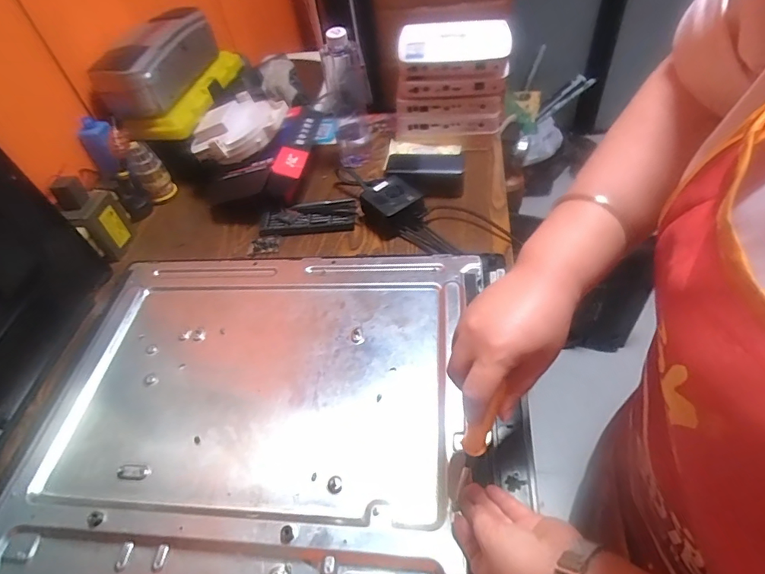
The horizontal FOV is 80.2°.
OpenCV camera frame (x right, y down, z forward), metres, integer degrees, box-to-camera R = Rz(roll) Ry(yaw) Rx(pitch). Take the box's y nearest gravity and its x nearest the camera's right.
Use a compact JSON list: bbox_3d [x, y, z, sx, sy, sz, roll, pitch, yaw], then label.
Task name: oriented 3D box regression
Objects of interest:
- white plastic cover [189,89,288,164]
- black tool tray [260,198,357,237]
[{"bbox_3d":[-0.230,-0.256,0.743,0.161,0.054,0.103,-31,53,-18],"label":"white plastic cover"},{"bbox_3d":[-0.119,-0.113,0.739,0.150,0.023,0.063,-7,49,2],"label":"black tool tray"}]

